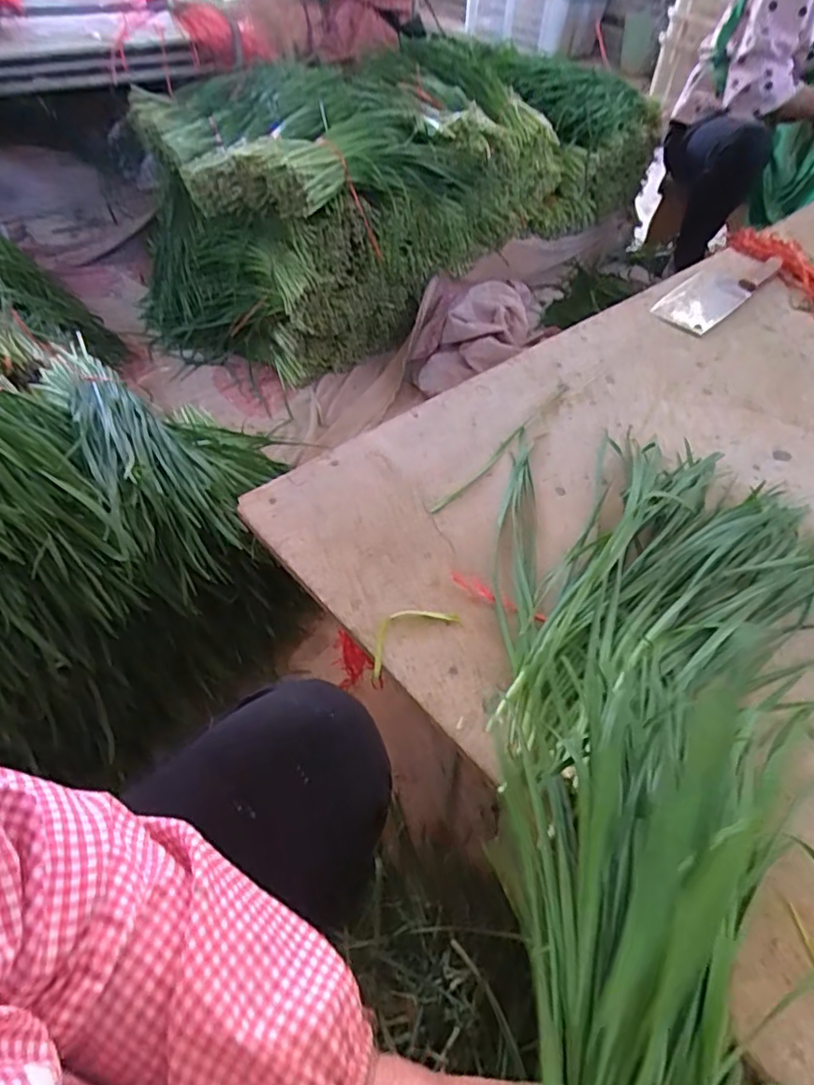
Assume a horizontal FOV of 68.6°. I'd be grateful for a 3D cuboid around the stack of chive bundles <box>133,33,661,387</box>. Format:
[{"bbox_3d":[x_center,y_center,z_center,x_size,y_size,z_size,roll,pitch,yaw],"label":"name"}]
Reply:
[{"bbox_3d":[-0.015,-0.836,1.435,1.240,0.455,0.577,-25,56,-23],"label":"stack of chive bundles"}]

